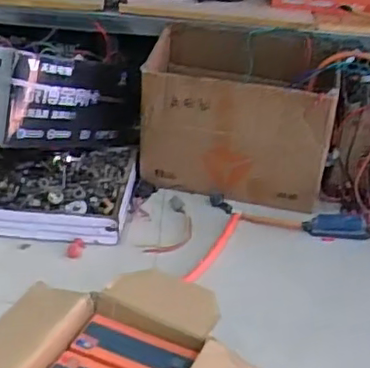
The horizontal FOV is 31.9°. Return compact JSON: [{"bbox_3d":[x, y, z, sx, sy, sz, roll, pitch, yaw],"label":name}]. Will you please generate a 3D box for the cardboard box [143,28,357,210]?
[{"bbox_3d":[0.125,-0.141,1.483,0.410,0.345,0.239,12,32,10],"label":"cardboard box"}]

